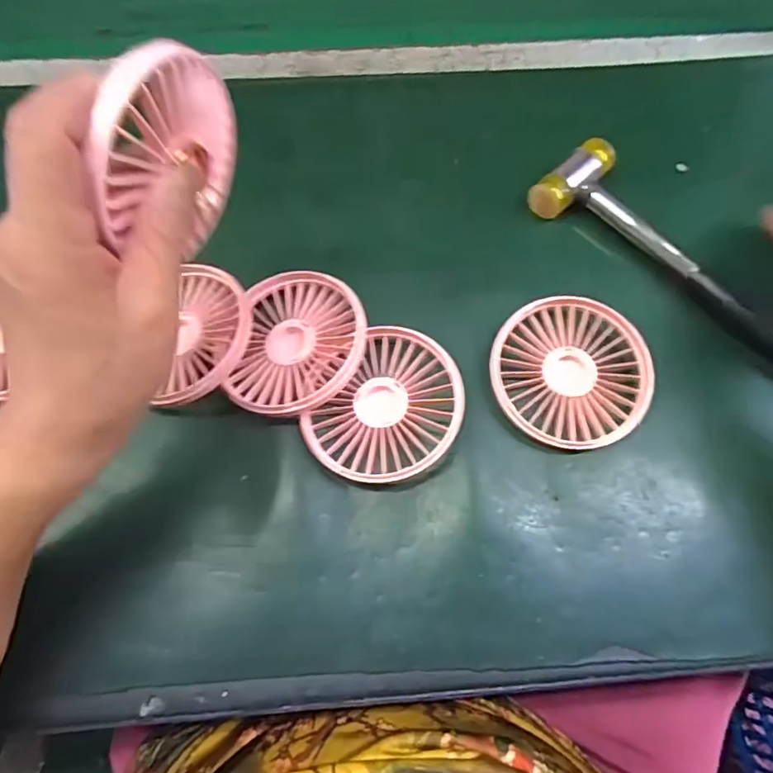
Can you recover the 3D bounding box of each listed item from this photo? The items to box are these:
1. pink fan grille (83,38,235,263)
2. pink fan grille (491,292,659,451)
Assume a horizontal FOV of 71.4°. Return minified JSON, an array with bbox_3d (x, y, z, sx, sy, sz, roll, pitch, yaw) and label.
[{"bbox_3d":[-0.090,-0.092,0.224,0.015,0.082,0.082,21,72,7],"label":"pink fan grille"},{"bbox_3d":[0.105,-0.009,0.310,0.086,0.016,0.086,0,70,0],"label":"pink fan grille"}]

